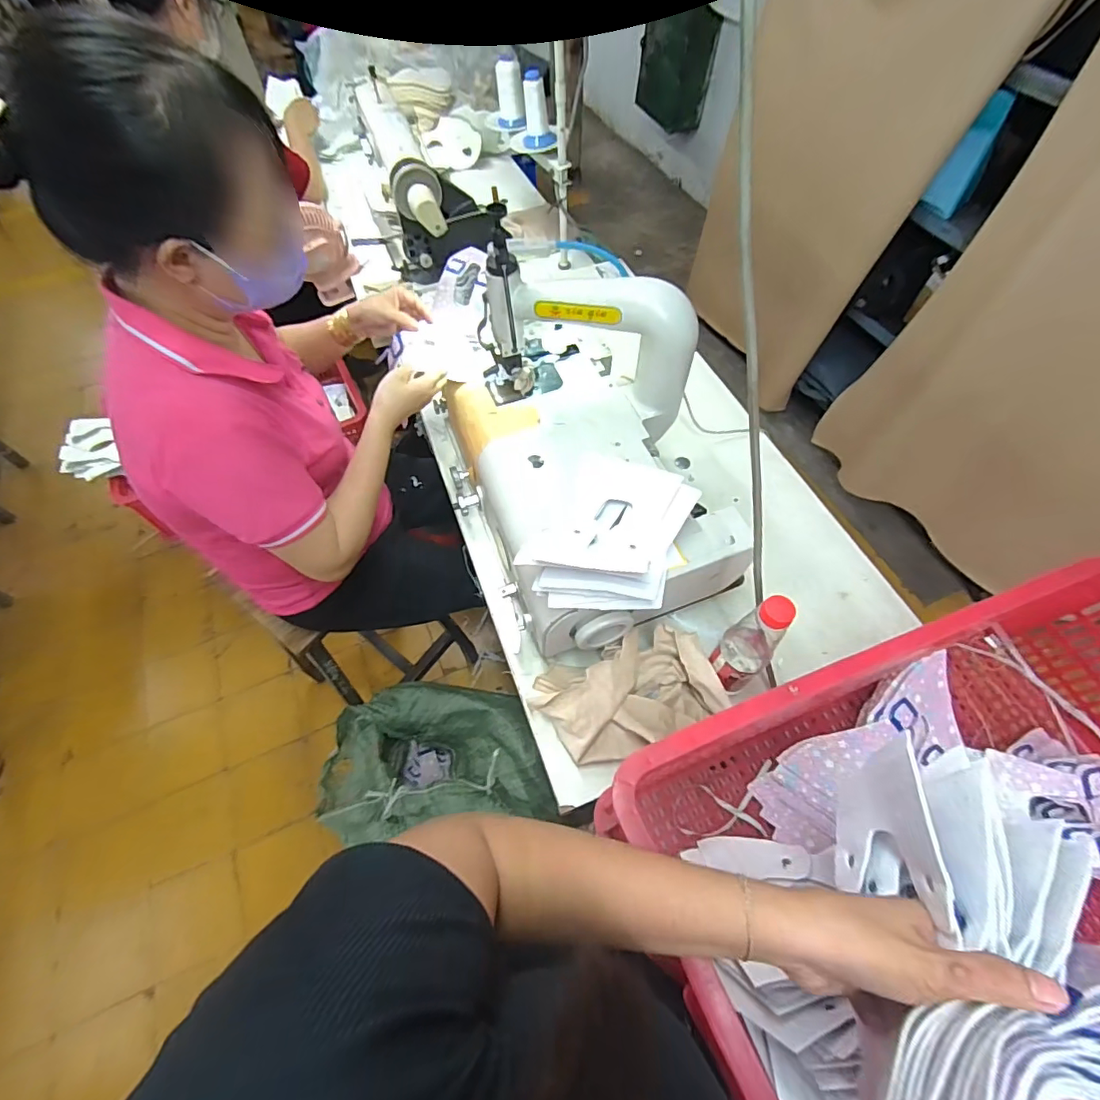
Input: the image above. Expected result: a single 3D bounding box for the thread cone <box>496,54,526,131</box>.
[{"bbox_3d":[-0.083,-0.953,1.083,0.058,0.108,0.053,-3,60,0],"label":"thread cone"}]

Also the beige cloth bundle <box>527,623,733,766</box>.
[{"bbox_3d":[0.090,0.174,0.625,0.211,0.070,0.127,-13,60,-6],"label":"beige cloth bundle"}]

